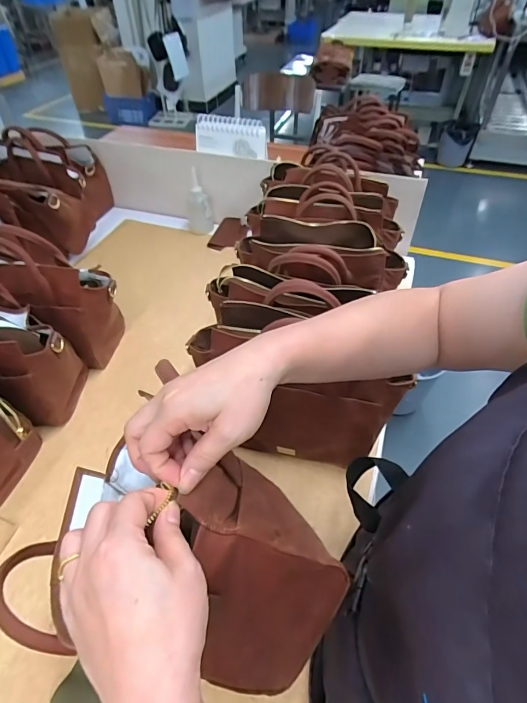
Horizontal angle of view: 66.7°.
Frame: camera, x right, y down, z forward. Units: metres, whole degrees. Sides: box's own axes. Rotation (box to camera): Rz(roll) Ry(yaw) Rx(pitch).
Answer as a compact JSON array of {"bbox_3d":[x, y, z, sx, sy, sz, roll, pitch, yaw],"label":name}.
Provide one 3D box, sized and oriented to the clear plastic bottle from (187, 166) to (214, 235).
[{"bbox_3d":[-0.168,-0.381,1.040,0.070,0.165,0.052,-6,47,-4],"label":"clear plastic bottle"}]

